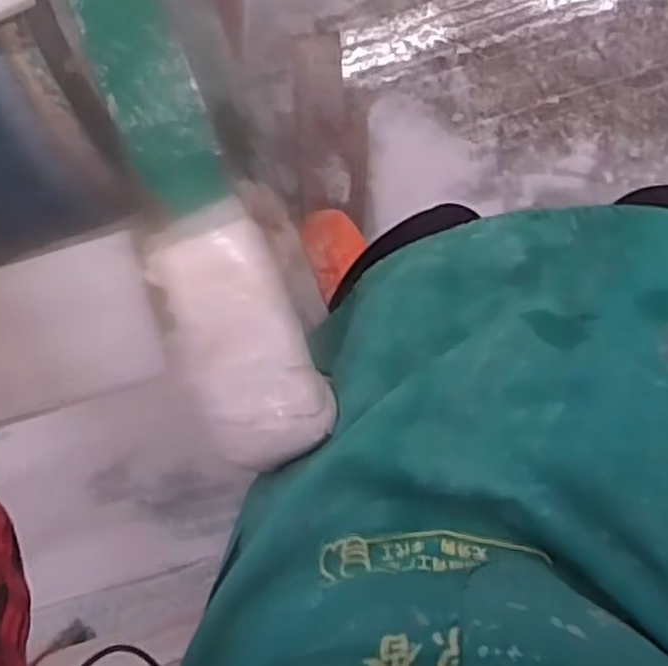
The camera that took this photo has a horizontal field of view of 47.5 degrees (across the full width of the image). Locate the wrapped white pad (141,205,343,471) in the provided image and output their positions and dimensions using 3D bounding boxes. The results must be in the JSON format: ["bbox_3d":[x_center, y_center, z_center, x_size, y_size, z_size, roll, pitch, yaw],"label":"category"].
[{"bbox_3d":[-0.060,0.006,0.488,0.080,0.034,0.162,-24,92,6],"label":"wrapped white pad"}]

